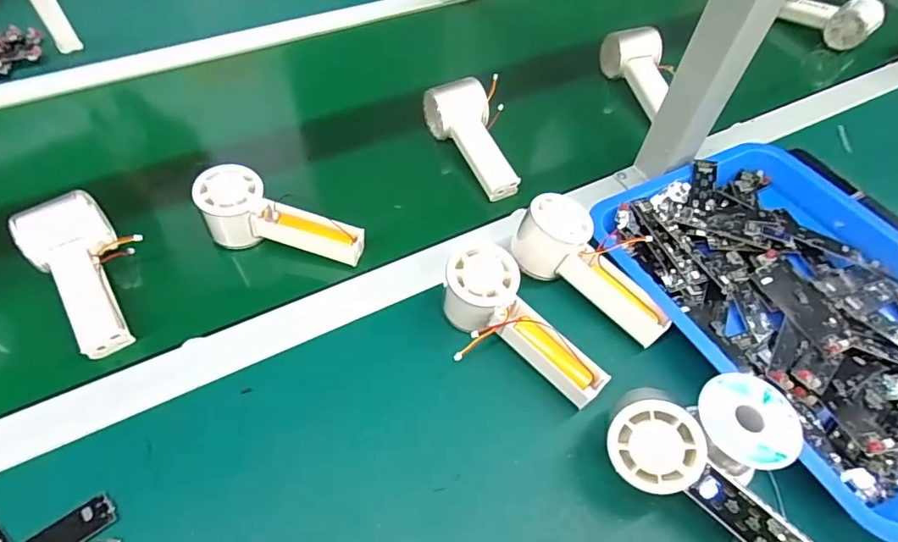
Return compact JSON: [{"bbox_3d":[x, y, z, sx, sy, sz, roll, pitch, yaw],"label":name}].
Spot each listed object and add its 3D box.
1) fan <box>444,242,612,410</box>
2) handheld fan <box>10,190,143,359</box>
[{"bbox_3d":[0.050,0.050,0.402,0.149,0.057,0.067,45,62,10],"label":"fan"},{"bbox_3d":[-0.304,0.006,0.425,0.069,0.046,0.141,-22,72,-19],"label":"handheld fan"}]

